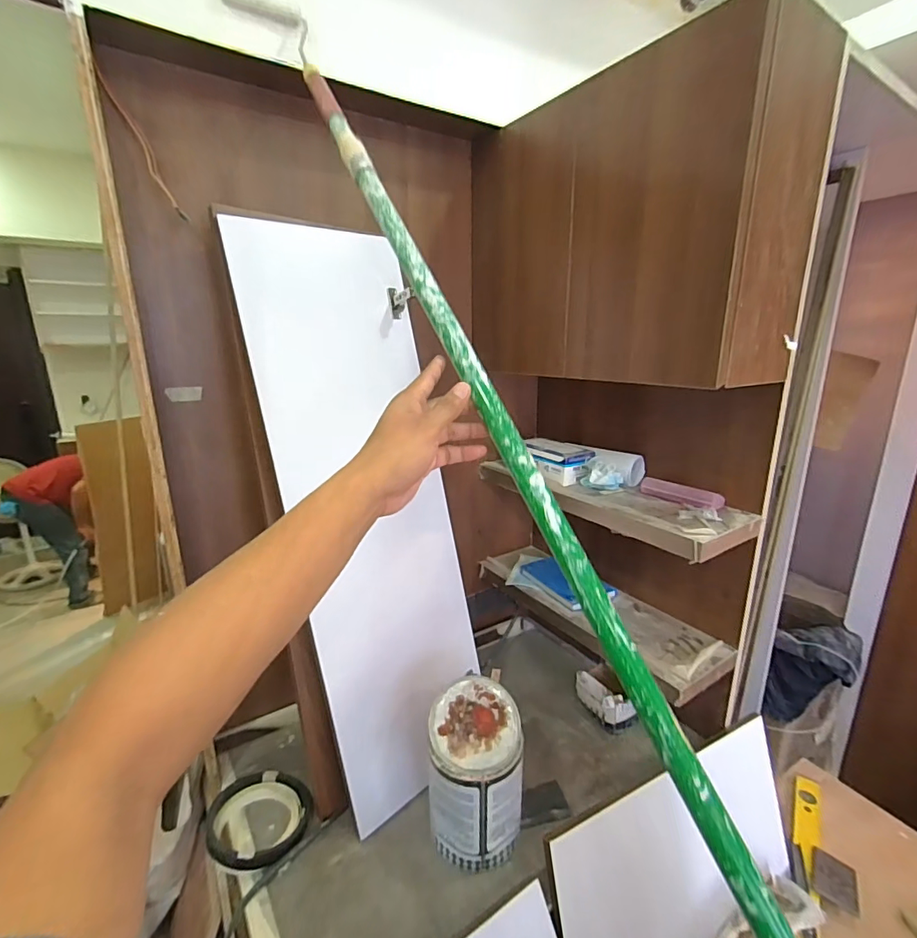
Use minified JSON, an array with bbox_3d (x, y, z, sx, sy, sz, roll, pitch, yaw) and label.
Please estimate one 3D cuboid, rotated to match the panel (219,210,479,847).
[{"bbox_3d":[-0.163,0.076,0.905,0.336,1.049,0.033,-15,5,-39],"label":"panel"}]

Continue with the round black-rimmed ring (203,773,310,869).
[{"bbox_3d":[-0.364,0.631,0.868,0.171,0.043,0.179,-1,16,0],"label":"round black-rimmed ring"}]

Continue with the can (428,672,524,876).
[{"bbox_3d":[0.029,0.528,0.823,0.160,0.245,0.155,0,16,2],"label":"can"}]

